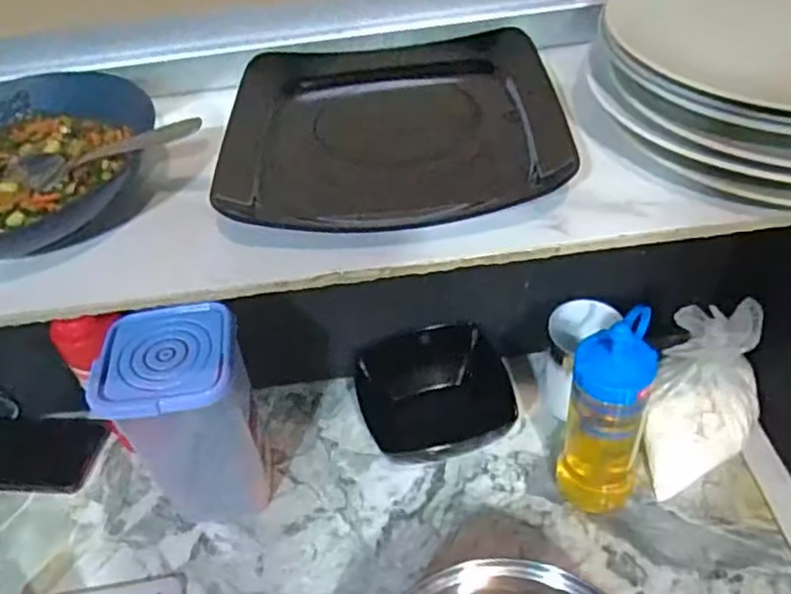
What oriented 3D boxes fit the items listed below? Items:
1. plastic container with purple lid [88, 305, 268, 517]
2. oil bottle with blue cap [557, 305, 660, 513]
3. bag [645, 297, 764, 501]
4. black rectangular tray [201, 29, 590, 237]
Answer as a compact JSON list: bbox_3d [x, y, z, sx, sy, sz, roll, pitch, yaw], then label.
[{"bbox_3d":[-0.172,0.113,0.606,0.102,0.200,0.090,-5,44,2],"label":"plastic container with purple lid"},{"bbox_3d":[0.168,0.104,0.558,0.061,0.208,0.062,14,48,21],"label":"oil bottle with blue cap"},{"bbox_3d":[0.263,0.089,0.593,0.082,0.166,0.102,20,50,26],"label":"bag"},{"bbox_3d":[-0.004,-0.121,0.486,0.223,0.029,0.194,-6,44,1],"label":"black rectangular tray"}]

